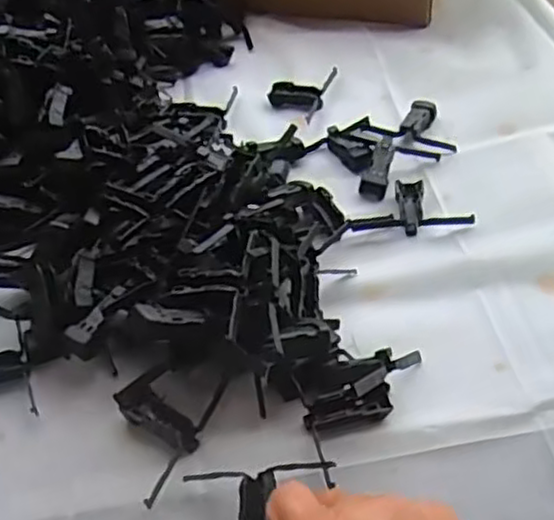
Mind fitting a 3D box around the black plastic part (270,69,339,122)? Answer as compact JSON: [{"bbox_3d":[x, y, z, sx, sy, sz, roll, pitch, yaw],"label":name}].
[{"bbox_3d":[0.020,-0.149,0.637,0.050,0.011,0.069,12,46,17],"label":"black plastic part"}]

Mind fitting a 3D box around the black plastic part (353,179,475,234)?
[{"bbox_3d":[0.097,-0.039,0.517,0.082,0.010,0.045,1,44,7],"label":"black plastic part"}]

